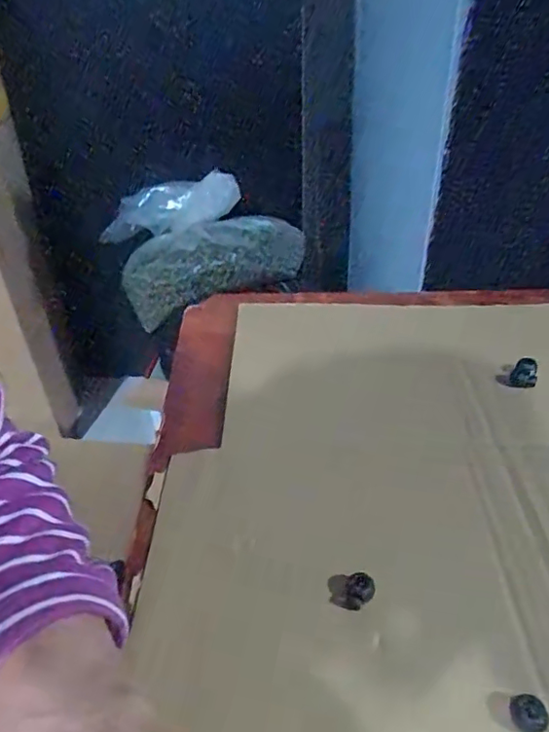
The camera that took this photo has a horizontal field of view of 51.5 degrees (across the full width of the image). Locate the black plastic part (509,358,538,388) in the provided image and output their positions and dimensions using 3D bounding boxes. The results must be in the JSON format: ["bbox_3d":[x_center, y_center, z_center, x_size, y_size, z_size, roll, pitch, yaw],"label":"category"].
[{"bbox_3d":[0.202,0.006,0.460,0.020,0.007,0.030,-2,51,23],"label":"black plastic part"}]

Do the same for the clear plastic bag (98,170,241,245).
[{"bbox_3d":[-0.186,-0.274,0.987,0.249,0.086,0.041,-15,37,9],"label":"clear plastic bag"}]

